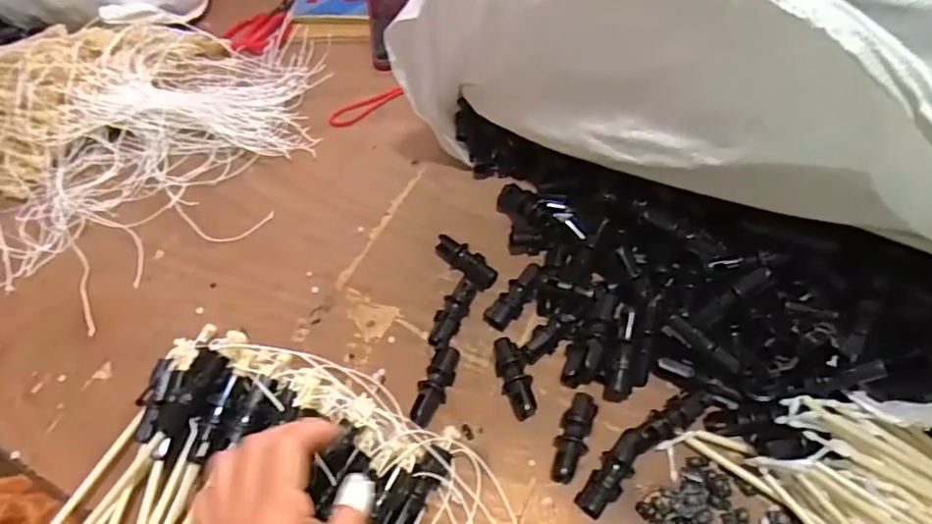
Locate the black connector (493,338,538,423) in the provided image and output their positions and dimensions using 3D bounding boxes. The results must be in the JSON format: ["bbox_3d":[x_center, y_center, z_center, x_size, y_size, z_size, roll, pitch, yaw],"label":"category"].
[{"bbox_3d":[0.039,0.092,0.483,0.023,0.022,0.066,-14,54,-5],"label":"black connector"}]

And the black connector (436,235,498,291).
[{"bbox_3d":[0.000,-0.001,0.553,0.064,0.022,0.025,37,65,27],"label":"black connector"}]

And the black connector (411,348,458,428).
[{"bbox_3d":[-0.024,0.099,0.485,0.020,0.020,0.069,14,56,15],"label":"black connector"}]

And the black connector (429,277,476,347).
[{"bbox_3d":[-0.011,0.043,0.522,0.021,0.021,0.074,16,57,16],"label":"black connector"}]

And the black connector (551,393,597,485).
[{"bbox_3d":[0.081,0.132,0.451,0.023,0.019,0.067,14,57,15],"label":"black connector"}]

